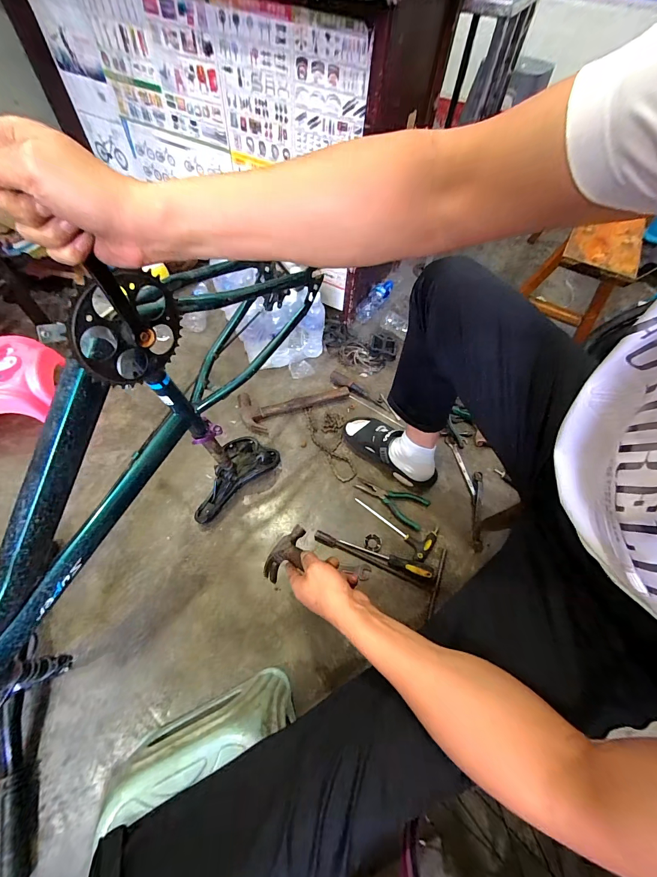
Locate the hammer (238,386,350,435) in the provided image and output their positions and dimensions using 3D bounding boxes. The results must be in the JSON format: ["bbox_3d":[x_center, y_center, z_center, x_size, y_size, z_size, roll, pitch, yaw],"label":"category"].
[{"bbox_3d":[-0.099,-0.114,0.985,0.311,0.032,0.125,-22,63,-17],"label":"hammer"}]

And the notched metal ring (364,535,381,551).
[{"bbox_3d":[0.105,0.245,0.797,0.039,0.005,0.038,2,59,-3],"label":"notched metal ring"}]

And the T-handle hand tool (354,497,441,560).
[{"bbox_3d":[0.169,0.193,0.822,0.205,0.019,0.096,40,64,18],"label":"T-handle hand tool"}]

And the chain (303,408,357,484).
[{"bbox_3d":[0.010,0.009,0.933,0.102,0.007,0.243,-11,61,-11],"label":"chain"}]

